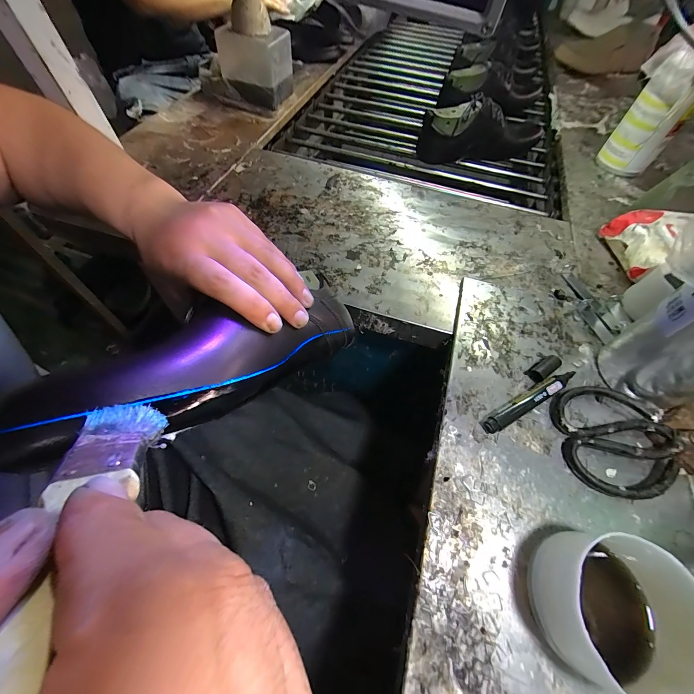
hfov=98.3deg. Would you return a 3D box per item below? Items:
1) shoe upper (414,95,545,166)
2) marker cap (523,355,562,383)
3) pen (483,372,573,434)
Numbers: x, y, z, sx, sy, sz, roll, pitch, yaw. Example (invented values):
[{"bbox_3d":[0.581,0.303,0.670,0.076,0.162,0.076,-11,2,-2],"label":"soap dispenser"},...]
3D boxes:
[{"bbox_3d":[0.294,-0.456,0.643,0.279,0.111,0.086,-10,59,-9],"label":"shoe upper"},{"bbox_3d":[0.221,0.023,0.333,0.041,0.018,0.018,-26,64,-17],"label":"marker cap"},{"bbox_3d":[0.195,0.054,0.315,0.123,0.020,0.017,-25,64,-17],"label":"pen"}]

